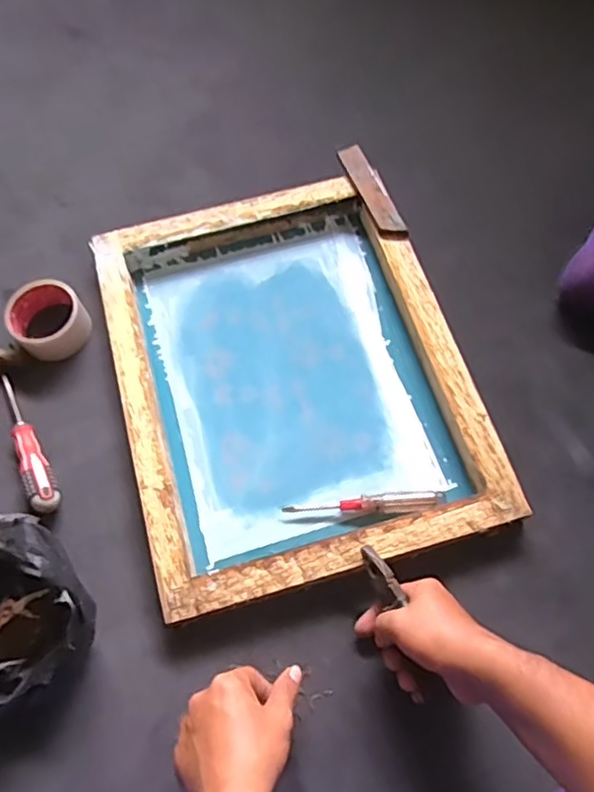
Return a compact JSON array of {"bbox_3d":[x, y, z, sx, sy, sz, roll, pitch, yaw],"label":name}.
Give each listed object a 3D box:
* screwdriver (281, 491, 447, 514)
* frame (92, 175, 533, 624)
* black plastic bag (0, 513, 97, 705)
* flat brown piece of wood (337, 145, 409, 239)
[{"bbox_3d":[0.072,0.113,0.652,0.166,0.022,0.022,-2,67,-2],"label":"screwdriver"},{"bbox_3d":[-0.011,-0.036,0.714,0.381,0.040,0.480,-14,68,-7],"label":"frame"},{"bbox_3d":[-0.272,0.203,0.570,0.139,0.102,0.160,22,69,8],"label":"black plastic bag"},{"bbox_3d":[0.097,-0.269,0.804,0.037,0.011,0.154,-24,72,-4],"label":"flat brown piece of wood"}]

